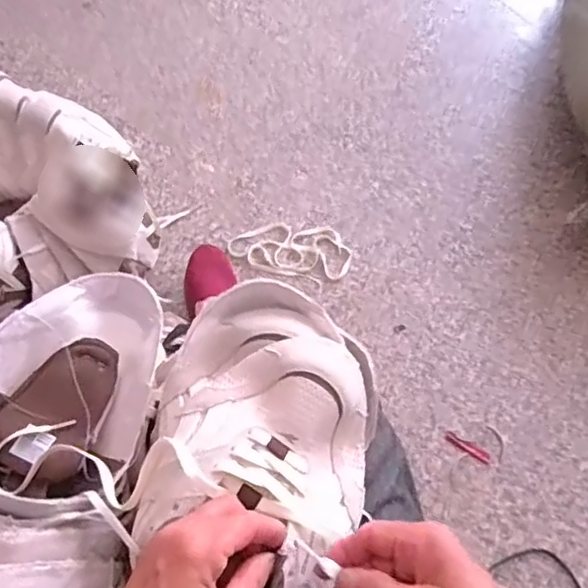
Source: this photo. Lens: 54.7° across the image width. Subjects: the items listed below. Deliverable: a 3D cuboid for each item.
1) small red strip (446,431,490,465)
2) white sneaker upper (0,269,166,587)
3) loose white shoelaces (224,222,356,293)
[{"bbox_3d":[0.273,0.239,0.889,0.075,0.004,0.016,32,66,13],"label":"small red strip"},{"bbox_3d":[-0.192,0.135,0.427,0.161,0.077,0.332,-1,64,-2],"label":"white sneaker upper"},{"bbox_3d":[-0.002,-0.085,1.036,0.212,0.004,0.125,21,64,8],"label":"loose white shoelaces"}]

